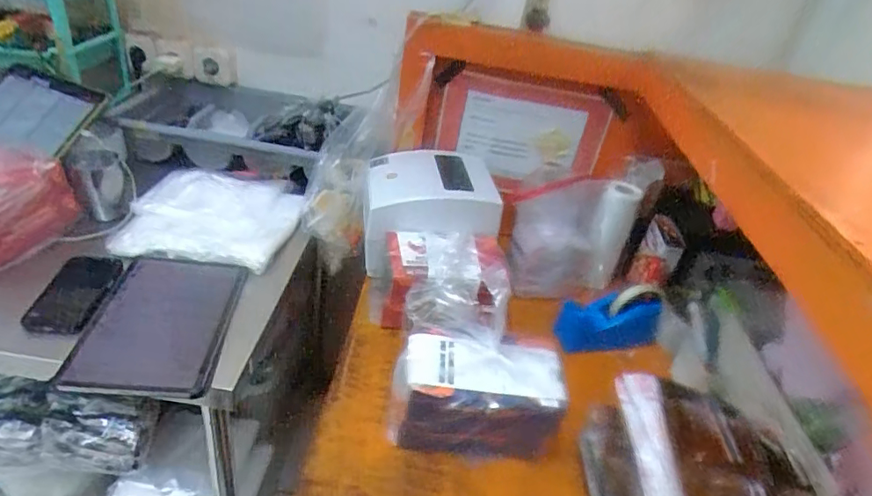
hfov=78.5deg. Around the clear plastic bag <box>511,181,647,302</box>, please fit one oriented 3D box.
[{"bbox_3d":[0.222,-0.009,0.904,0.207,0.186,0.081,11,34,1],"label":"clear plastic bag"}]

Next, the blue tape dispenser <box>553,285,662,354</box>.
[{"bbox_3d":[0.276,0.113,0.865,0.168,0.108,0.055,3,35,-10],"label":"blue tape dispenser"}]

